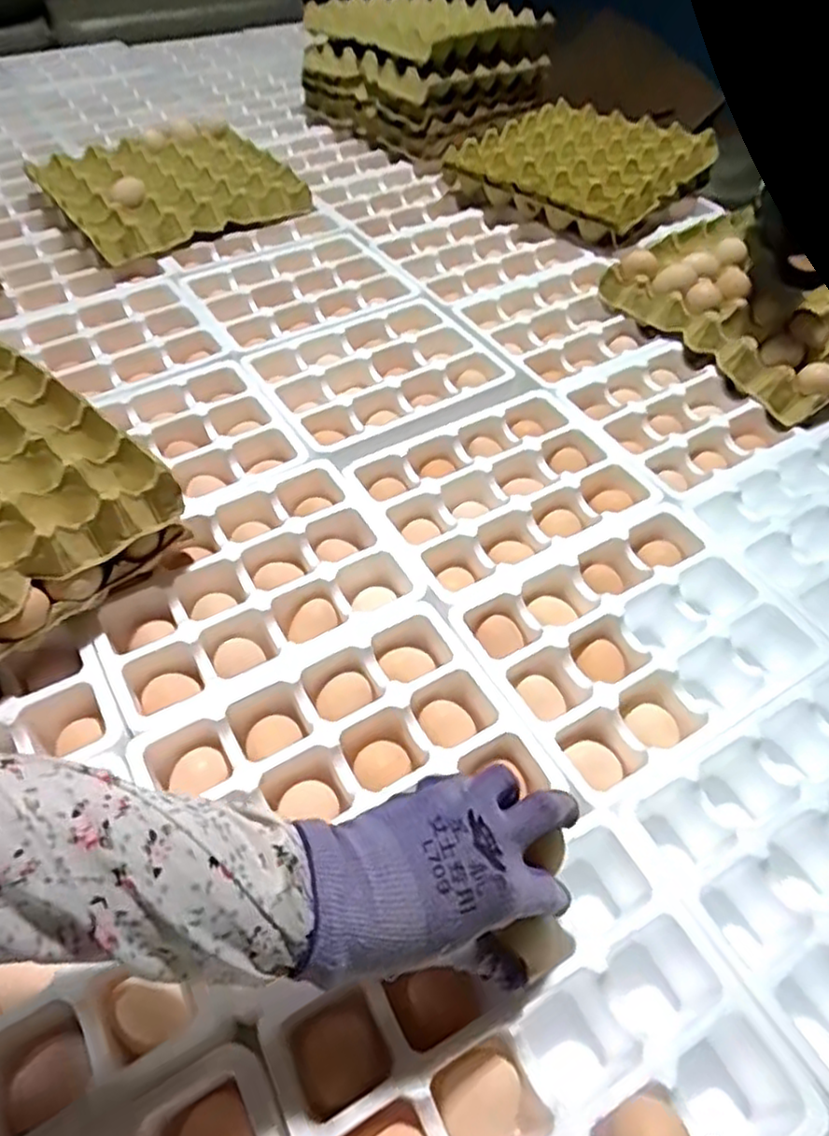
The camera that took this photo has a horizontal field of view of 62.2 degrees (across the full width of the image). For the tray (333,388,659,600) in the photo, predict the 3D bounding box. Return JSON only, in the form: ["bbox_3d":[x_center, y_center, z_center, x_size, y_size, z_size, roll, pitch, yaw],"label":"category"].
[{"bbox_3d":[0.082,-0.070,0.658,0.247,0.043,0.189,-25,57,-21],"label":"tray"}]

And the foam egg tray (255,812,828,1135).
[{"bbox_3d":[0.064,0.283,0.381,0.242,0.071,0.177,-23,56,-19],"label":"foam egg tray"}]

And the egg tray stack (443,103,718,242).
[{"bbox_3d":[0.237,-0.582,1.003,0.294,0.074,0.293,33,57,22],"label":"egg tray stack"}]

